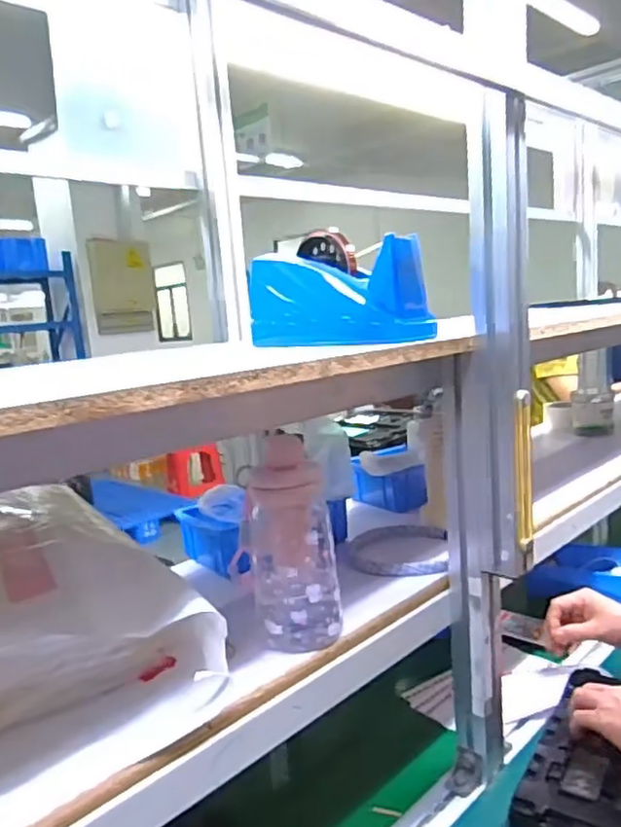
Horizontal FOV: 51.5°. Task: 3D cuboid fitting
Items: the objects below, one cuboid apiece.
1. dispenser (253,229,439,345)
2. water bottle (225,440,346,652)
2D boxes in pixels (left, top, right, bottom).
[{"bbox_3d":[0.030,-0.130,0.689,0.218,0.107,0.066,3,12,44],"label":"dispenser"},{"bbox_3d":[-0.025,0.120,0.601,0.090,0.182,0.068,-6,9,-5],"label":"water bottle"}]

